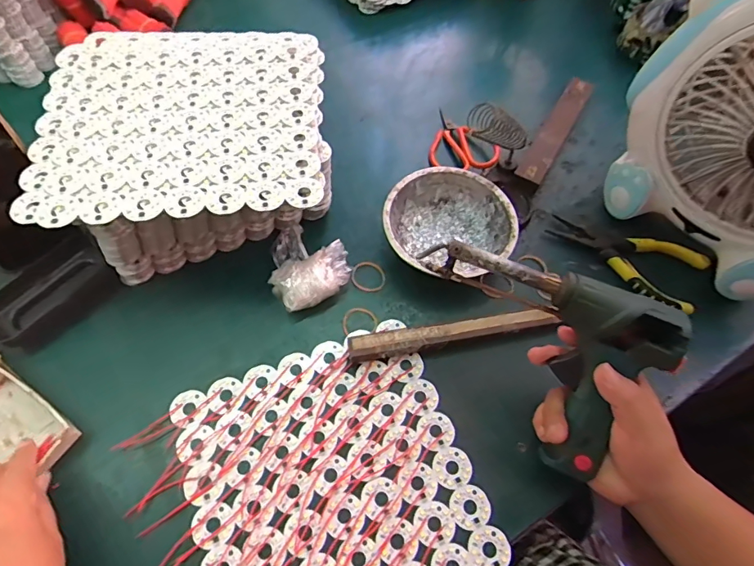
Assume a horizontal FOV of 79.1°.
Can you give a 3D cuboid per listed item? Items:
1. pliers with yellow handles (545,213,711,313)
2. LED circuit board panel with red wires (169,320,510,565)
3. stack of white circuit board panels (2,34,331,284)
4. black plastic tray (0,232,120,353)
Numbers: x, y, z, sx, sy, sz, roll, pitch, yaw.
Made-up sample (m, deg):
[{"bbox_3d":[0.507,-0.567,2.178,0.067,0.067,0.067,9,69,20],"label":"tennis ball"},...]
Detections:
[{"bbox_3d":[0.253,-0.026,0.471,0.150,0.022,0.067,28,63,12],"label":"pliers with yellow handles"},{"bbox_3d":[-0.037,0.151,0.358,0.209,0.005,0.210,-19,64,-13],"label":"LED circuit board panel with red wires"},{"bbox_3d":[-0.172,-0.133,0.453,0.242,0.102,0.245,-6,60,-6],"label":"stack of white circuit board panels"},{"bbox_3d":[-0.299,0.007,0.423,0.063,0.019,0.109,35,65,15],"label":"black plastic tray"}]

